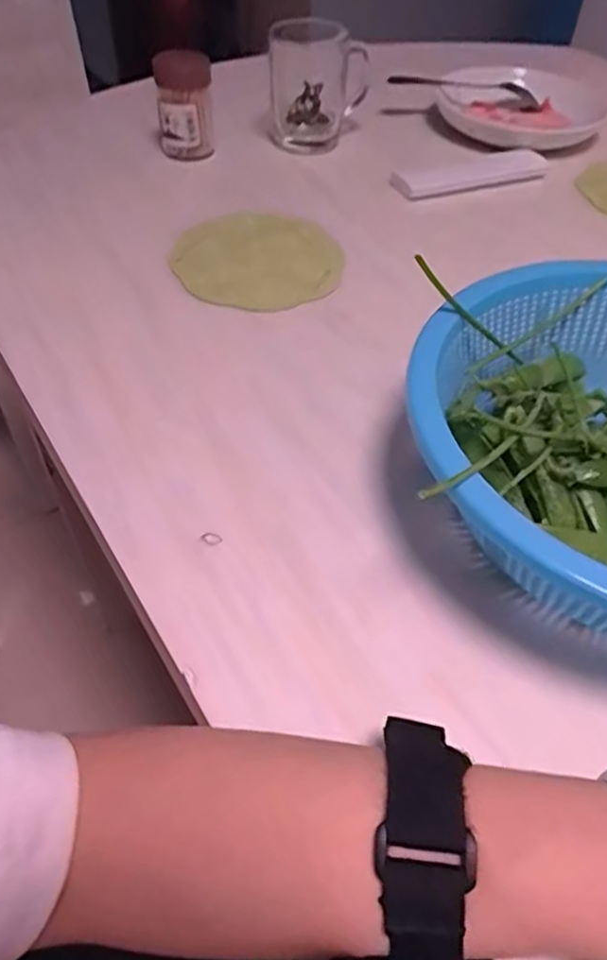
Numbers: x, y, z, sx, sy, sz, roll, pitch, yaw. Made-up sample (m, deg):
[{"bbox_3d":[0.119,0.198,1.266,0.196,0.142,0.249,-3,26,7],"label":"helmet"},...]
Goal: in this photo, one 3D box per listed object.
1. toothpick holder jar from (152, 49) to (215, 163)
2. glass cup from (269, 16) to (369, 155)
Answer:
[{"bbox_3d":[-0.107,-0.338,0.599,0.044,0.086,0.057,1,48,-2],"label":"toothpick holder jar"},{"bbox_3d":[0.014,-0.377,0.631,0.069,0.103,0.078,20,50,15],"label":"glass cup"}]

